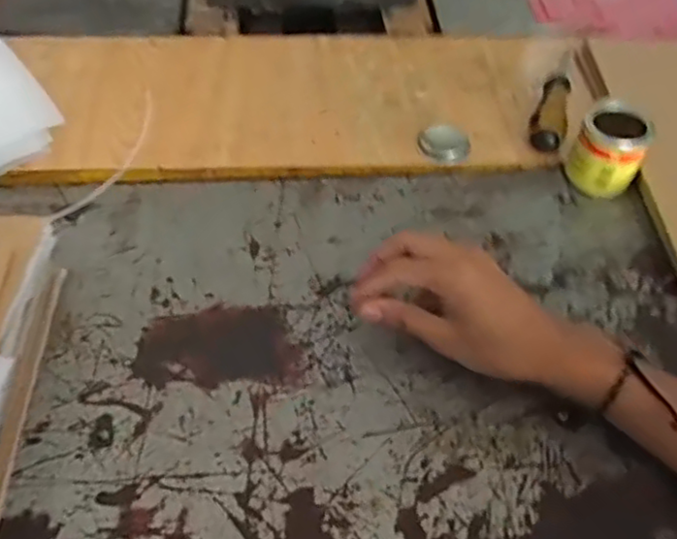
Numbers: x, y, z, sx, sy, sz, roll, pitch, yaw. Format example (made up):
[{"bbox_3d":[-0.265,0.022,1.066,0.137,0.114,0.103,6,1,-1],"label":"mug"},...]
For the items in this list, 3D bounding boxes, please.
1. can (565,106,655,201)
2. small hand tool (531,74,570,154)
[{"bbox_3d":[0.232,-0.102,0.566,0.054,0.064,0.052,1,50,-1],"label":"can"},{"bbox_3d":[0.199,-0.145,0.615,0.031,0.030,0.100,18,51,13],"label":"small hand tool"}]

